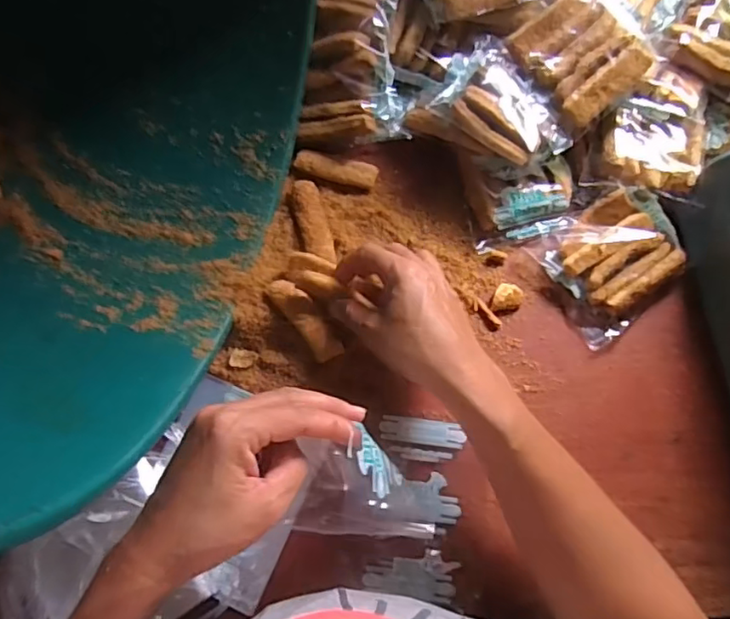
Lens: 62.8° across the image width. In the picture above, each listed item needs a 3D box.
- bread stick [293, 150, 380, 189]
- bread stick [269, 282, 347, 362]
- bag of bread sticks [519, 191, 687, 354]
[{"bbox_3d":[-0.024,-0.114,0.489,0.067,0.014,0.020,10,74,1],"label":"bread stick"},{"bbox_3d":[-0.043,0.007,0.441,0.023,0.014,0.069,-36,79,-11],"label":"bread stick"},{"bbox_3d":[0.194,-0.037,0.460,0.103,0.026,0.093,-29,77,-10],"label":"bag of bread sticks"}]

